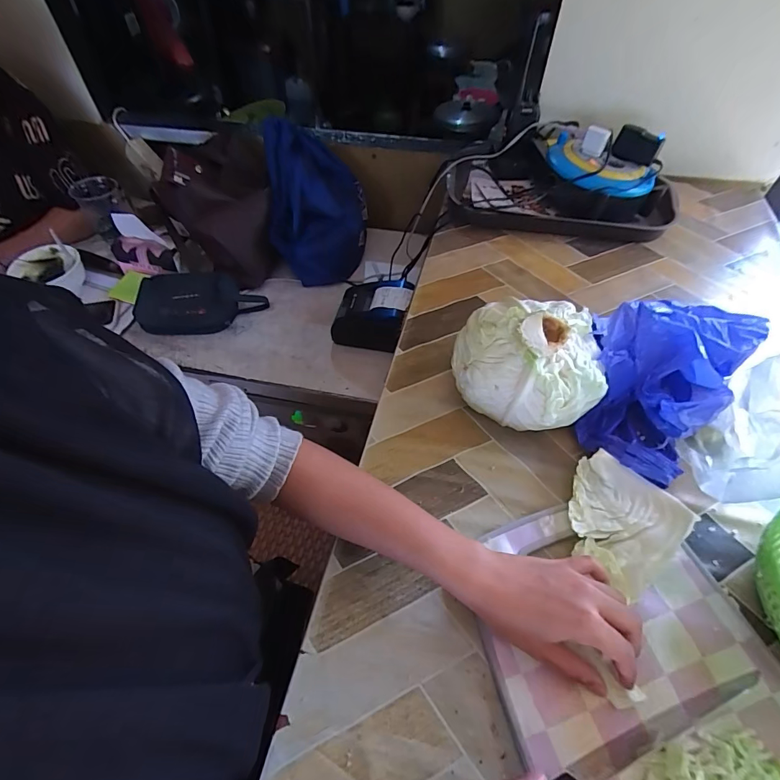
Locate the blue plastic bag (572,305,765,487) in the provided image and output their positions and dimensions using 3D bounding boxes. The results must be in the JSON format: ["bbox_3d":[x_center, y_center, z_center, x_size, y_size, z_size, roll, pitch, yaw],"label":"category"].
[{"bbox_3d":[0.284,-0.013,0.448,0.132,0.107,0.202,34,61,23],"label":"blue plastic bag"}]

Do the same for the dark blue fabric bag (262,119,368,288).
[{"bbox_3d":[-0.148,-0.373,0.839,0.185,0.225,0.226,-3,54,-2],"label":"dark blue fabric bag"}]

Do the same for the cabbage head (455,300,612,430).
[{"bbox_3d":[0.147,-0.022,0.447,0.145,0.111,0.122,1,54,0],"label":"cabbage head"}]

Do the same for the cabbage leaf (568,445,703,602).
[{"bbox_3d":[0.213,0.117,0.384,0.105,0.024,0.098,-35,61,-23],"label":"cabbage leaf"}]

